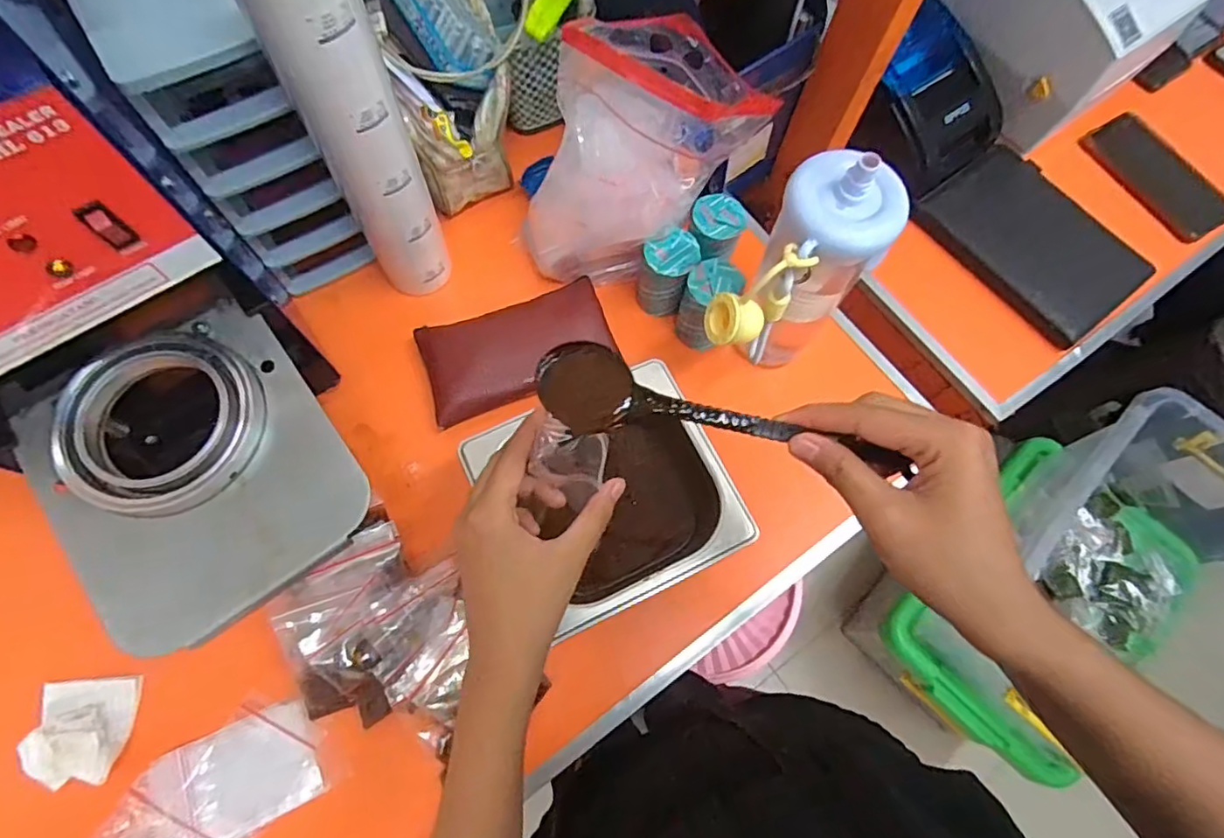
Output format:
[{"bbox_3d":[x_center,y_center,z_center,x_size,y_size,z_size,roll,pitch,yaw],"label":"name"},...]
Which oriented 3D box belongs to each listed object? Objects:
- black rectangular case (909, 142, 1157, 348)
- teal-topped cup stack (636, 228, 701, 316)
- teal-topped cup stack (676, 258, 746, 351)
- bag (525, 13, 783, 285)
[{"bbox_3d":[0.439,-0.187,0.613,0.141,0.029,0.203,-35,76,-13],"label":"black rectangular case"},{"bbox_3d":[0.051,-0.136,0.558,0.048,0.097,0.044,18,71,4],"label":"teal-topped cup stack"},{"bbox_3d":[0.088,-0.105,0.557,0.046,0.090,0.049,36,73,10],"label":"teal-topped cup stack"},{"bbox_3d":[0.021,-0.219,0.511,0.192,0.215,0.102,-24,74,-10],"label":"bag"}]

